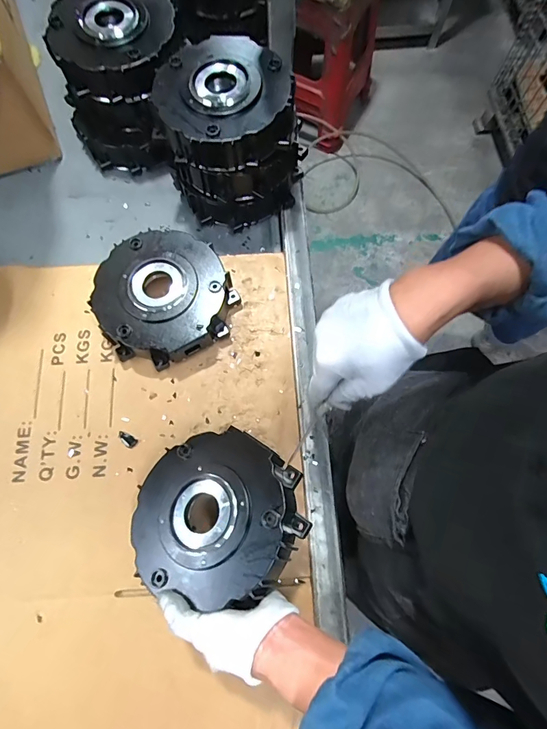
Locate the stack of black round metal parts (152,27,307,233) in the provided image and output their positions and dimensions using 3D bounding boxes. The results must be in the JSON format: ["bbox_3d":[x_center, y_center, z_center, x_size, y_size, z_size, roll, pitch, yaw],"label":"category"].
[{"bbox_3d":[-0.058,-0.314,0.538,0.176,0.150,0.179,-13,74,-3],"label":"stack of black round metal parts"}]

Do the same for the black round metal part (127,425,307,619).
[{"bbox_3d":[-0.061,0.154,0.401,0.178,0.048,0.168,-8,61,15],"label":"black round metal part"}]

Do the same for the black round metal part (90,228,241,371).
[{"bbox_3d":[-0.145,-0.091,0.517,0.170,0.059,0.175,0,73,1],"label":"black round metal part"}]

